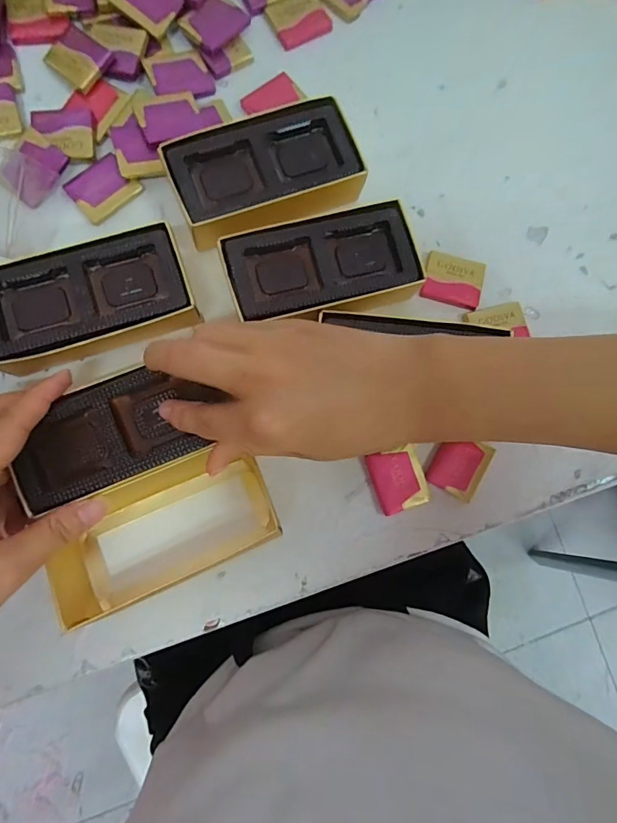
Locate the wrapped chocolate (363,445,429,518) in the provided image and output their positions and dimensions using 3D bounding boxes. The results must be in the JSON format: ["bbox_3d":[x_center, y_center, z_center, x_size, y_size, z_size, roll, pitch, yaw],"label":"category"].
[{"bbox_3d":[0.057,0.042,0.273,0.033,0.005,0.037,-15,86,-7],"label":"wrapped chocolate"}]

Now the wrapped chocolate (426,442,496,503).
[{"bbox_3d":[0.096,0.033,0.276,0.032,0.004,0.038,31,82,-2],"label":"wrapped chocolate"}]

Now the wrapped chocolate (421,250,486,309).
[{"bbox_3d":[0.097,-0.088,0.295,0.039,0.008,0.032,13,83,-4],"label":"wrapped chocolate"}]

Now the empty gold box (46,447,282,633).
[{"bbox_3d":[-0.083,0.067,0.251,0.122,0.028,0.062,-23,87,-8],"label":"empty gold box"}]

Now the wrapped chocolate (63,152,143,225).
[{"bbox_3d":[-0.132,-0.143,0.279,0.039,0.006,0.031,-43,89,-8],"label":"wrapped chocolate"}]

